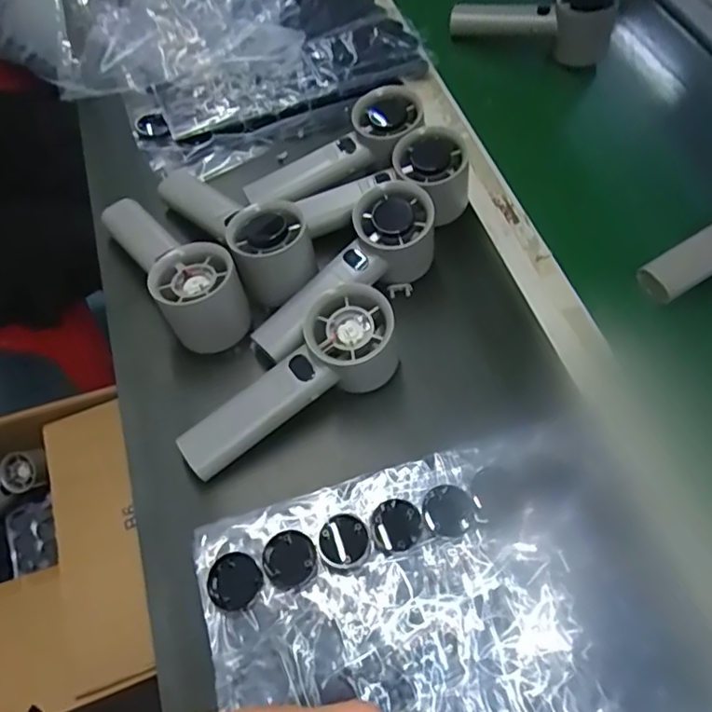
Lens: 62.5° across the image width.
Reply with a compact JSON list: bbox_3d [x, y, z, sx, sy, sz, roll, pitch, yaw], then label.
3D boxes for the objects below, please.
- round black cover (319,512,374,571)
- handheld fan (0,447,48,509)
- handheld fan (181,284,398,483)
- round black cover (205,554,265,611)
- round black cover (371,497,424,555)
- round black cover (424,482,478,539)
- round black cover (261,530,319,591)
[{"bbox_3d":[-0.007,0.106,0.336,0.029,0.007,0.029,1,59,-2],"label":"round black cover"},{"bbox_3d":[-0.518,0.201,0.863,0.162,0.050,0.053,-42,64,15],"label":"handheld fan"},{"bbox_3d":[-0.042,0.020,0.384,0.155,0.049,0.055,-37,66,-4],"label":"handheld fan"},{"bbox_3d":[-0.068,0.128,0.332,0.030,0.011,0.029,1,59,-2],"label":"round black cover"},{"bbox_3d":[0.024,0.098,0.341,0.027,0.008,0.029,1,59,-2],"label":"round black cover"},{"bbox_3d":[0.055,0.091,0.344,0.029,0.009,0.030,1,59,-2],"label":"round black cover"},{"bbox_3d":[-0.038,0.116,0.333,0.030,0.008,0.030,1,59,-2],"label":"round black cover"}]

